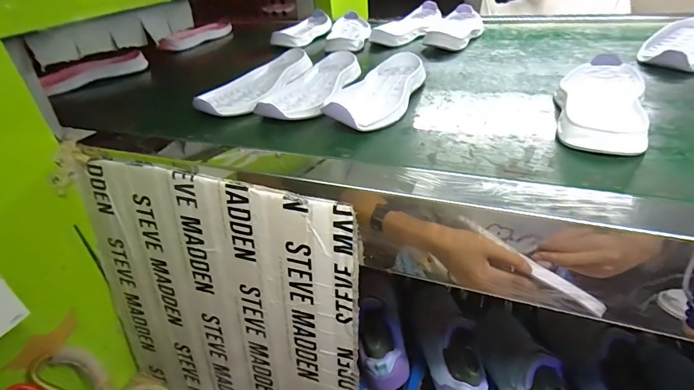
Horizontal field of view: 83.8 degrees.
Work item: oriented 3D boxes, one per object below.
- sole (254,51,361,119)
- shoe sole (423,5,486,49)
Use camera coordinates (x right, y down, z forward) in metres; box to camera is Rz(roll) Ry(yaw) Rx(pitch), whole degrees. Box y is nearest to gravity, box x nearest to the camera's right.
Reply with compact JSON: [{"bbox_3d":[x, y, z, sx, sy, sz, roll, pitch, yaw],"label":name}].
[{"bbox_3d":[-0.047,-0.151,0.518,0.103,0.042,0.212,8,29,14],"label":"sole"},{"bbox_3d":[0.208,-0.317,0.725,0.093,0.059,0.231,10,29,18],"label":"shoe sole"}]

